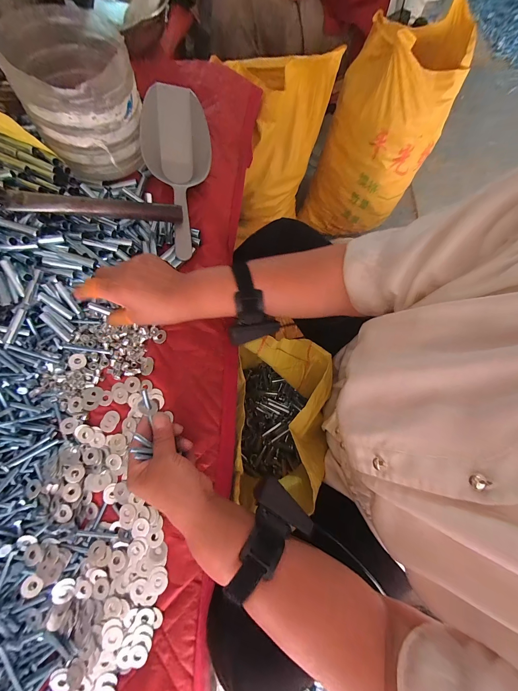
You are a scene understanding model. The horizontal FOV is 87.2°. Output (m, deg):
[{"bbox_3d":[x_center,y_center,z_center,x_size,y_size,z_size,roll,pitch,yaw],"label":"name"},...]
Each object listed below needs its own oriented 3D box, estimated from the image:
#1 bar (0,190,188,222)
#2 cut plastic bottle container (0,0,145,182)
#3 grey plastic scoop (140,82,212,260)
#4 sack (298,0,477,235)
[{"bbox_3d":[-0.221,-0.194,0.383,0.215,0.011,0.024,-5,99,-21],"label":"bar"},{"bbox_3d":[-0.254,-0.361,0.403,0.147,0.134,0.147,1,73,-2],"label":"cut plastic bottle container"},{"bbox_3d":[-0.130,-0.287,0.442,0.102,0.037,0.284,-3,87,-3],"label":"grey plastic scoop"},{"bbox_3d":[0.324,-0.584,0.799,0.293,0.449,0.255,11,73,1],"label":"sack"}]

